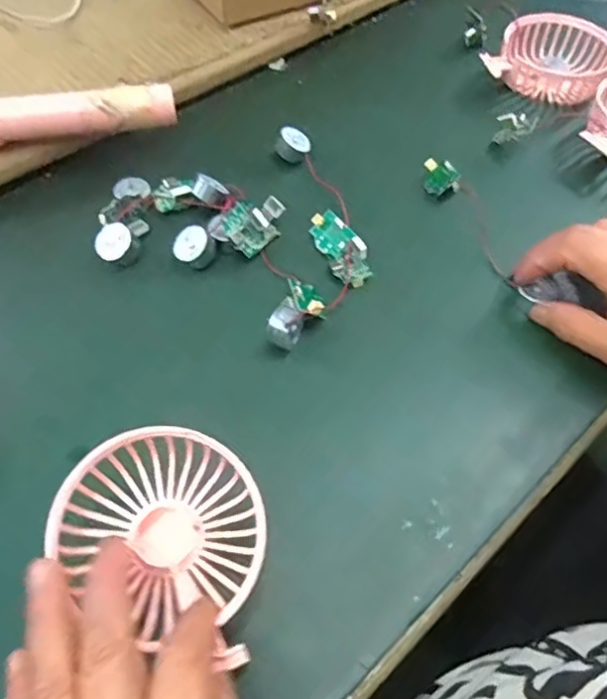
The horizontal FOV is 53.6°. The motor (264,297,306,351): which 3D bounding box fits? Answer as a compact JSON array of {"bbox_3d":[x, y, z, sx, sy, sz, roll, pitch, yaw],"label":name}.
[{"bbox_3d":[-0.010,-0.014,0.352,0.018,0.021,0.022,27,59,18],"label":"motor"}]

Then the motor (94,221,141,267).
[{"bbox_3d":[-0.120,-0.068,0.385,0.024,0.018,0.021,7,55,5],"label":"motor"}]

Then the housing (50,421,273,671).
[{"bbox_3d":[-0.063,0.081,0.273,0.092,0.032,0.087,17,68,-3],"label":"housing"}]

